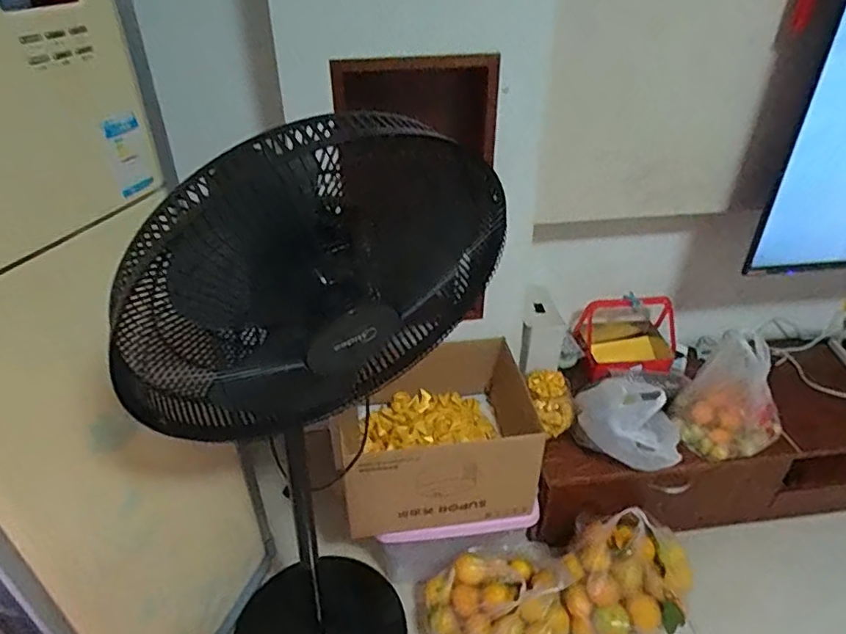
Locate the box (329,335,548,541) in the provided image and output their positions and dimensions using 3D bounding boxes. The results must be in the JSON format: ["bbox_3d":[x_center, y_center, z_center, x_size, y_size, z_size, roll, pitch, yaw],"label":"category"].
[{"bbox_3d":[0.042,0.254,1.284,0.442,0.224,0.341,-6,35,-7],"label":"box"}]

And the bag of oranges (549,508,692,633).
[{"bbox_3d":[0.443,0.576,1.252,0.267,0.241,0.248,19,40,26],"label":"bag of oranges"}]

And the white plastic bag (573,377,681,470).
[{"bbox_3d":[0.459,0.231,1.271,0.227,0.211,0.141,13,37,18],"label":"white plastic bag"}]

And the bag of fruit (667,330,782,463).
[{"bbox_3d":[0.710,0.183,1.311,0.165,0.269,0.215,-28,44,-34],"label":"bag of fruit"}]

